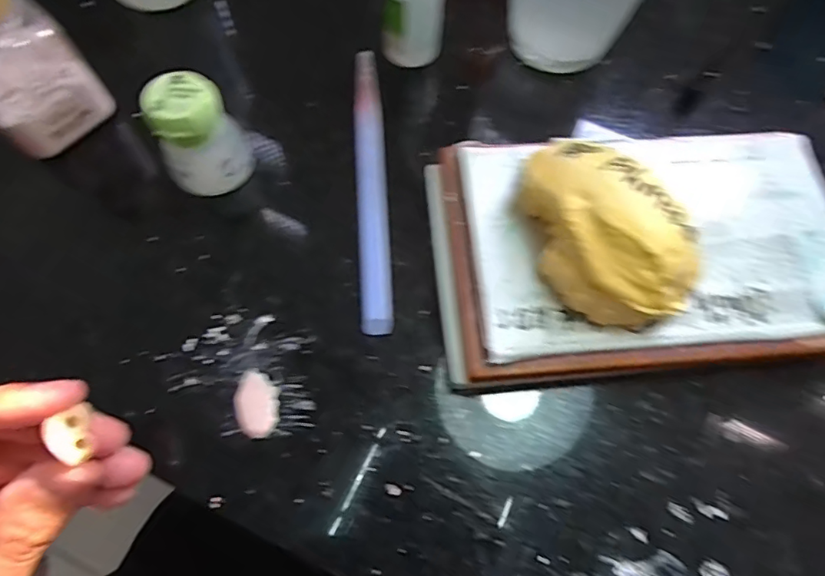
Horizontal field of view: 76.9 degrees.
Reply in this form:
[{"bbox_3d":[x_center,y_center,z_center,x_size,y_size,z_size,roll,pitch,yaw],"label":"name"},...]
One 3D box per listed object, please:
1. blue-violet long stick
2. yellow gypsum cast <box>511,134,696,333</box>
[{"bbox_3d":[-0.018,-0.048,0.224,0.011,0.004,0.139,-3,68,-3],"label":"blue-violet long stick"},{"bbox_3d":[0.062,-0.018,0.176,0.038,0.035,0.069,-31,73,-11],"label":"yellow gypsum cast"}]

